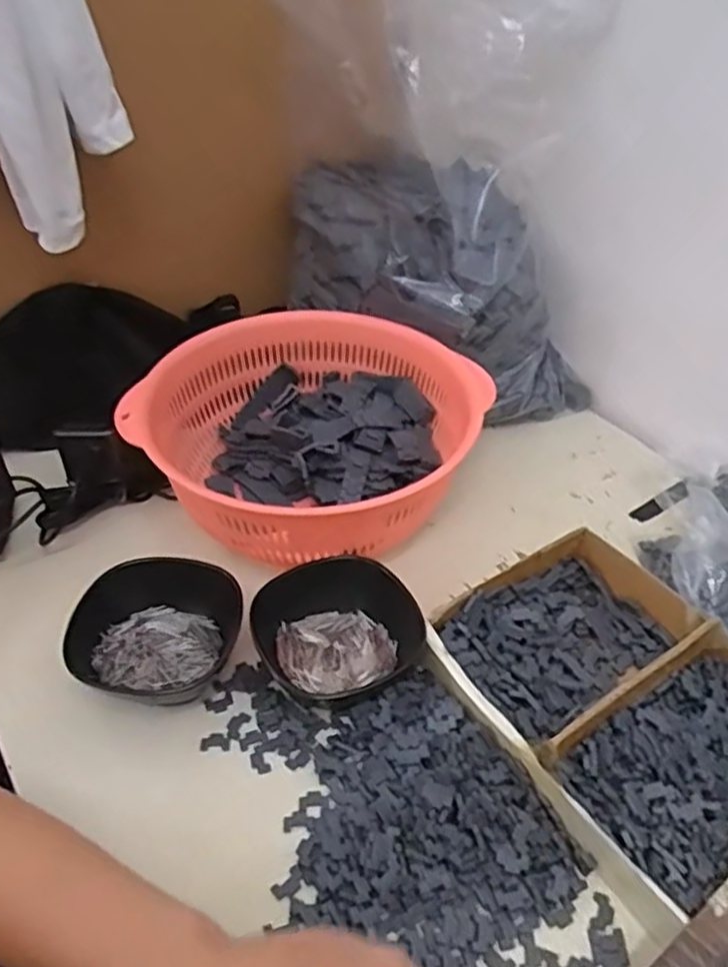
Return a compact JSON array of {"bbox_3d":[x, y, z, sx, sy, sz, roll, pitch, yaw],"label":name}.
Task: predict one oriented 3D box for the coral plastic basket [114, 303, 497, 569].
[{"bbox_3d":[-0.040,-0.033,0.589,0.248,0.105,0.257,1,41,-1],"label":"coral plastic basket"}]

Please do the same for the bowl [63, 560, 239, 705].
[{"bbox_3d":[-0.141,0.103,0.494,0.110,0.050,0.096,3,41,1],"label":"bowl"}]

